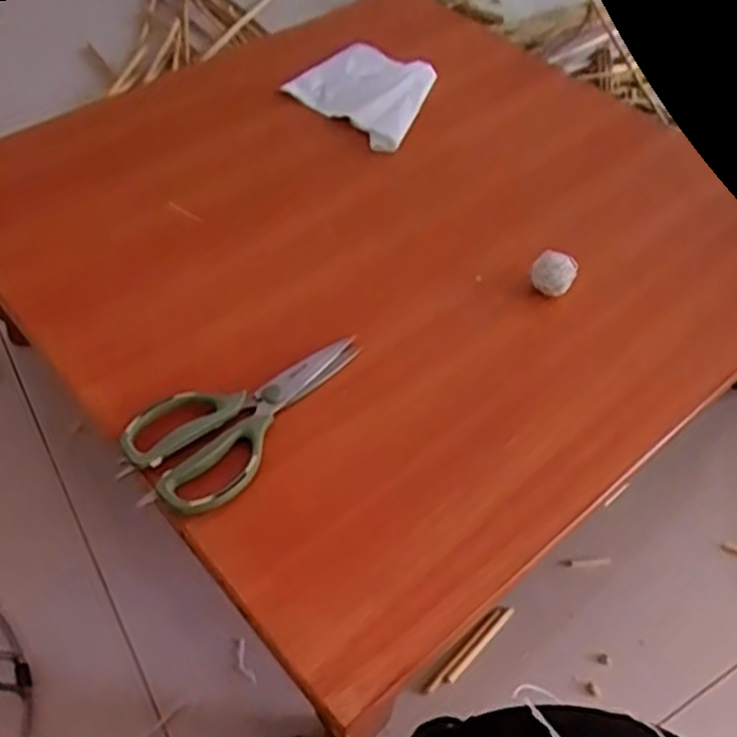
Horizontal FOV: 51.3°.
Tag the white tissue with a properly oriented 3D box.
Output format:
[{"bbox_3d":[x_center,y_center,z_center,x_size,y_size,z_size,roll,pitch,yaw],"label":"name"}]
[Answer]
[{"bbox_3d":[-0.004,-0.329,0.916,0.160,0.026,0.165,24,54,17],"label":"white tissue"}]

